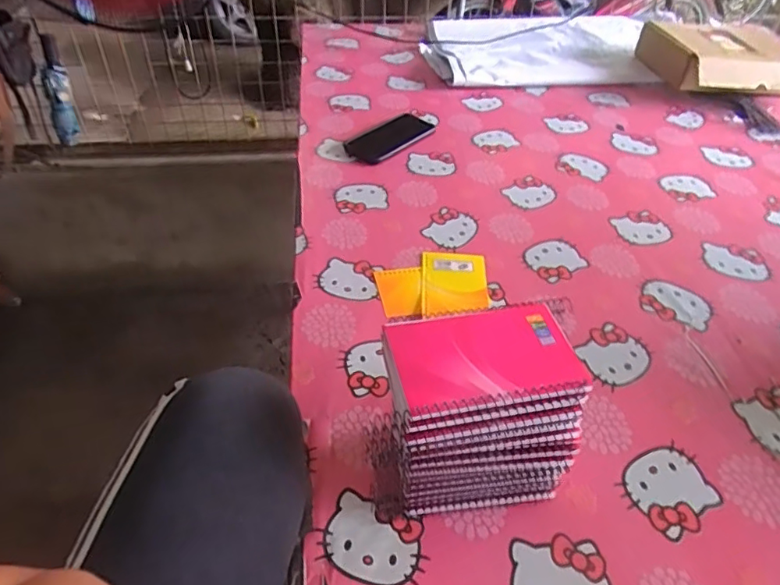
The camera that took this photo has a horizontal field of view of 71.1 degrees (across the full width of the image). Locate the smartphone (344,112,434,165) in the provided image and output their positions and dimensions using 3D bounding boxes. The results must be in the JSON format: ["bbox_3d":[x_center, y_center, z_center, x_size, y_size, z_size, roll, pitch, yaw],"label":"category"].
[{"bbox_3d":[0.000,-0.265,0.929,0.086,0.013,0.159,33,52,27],"label":"smartphone"}]

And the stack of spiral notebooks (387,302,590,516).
[{"bbox_3d":[0.067,0.103,0.445,0.134,0.158,0.088,-4,44,-6],"label":"stack of spiral notebooks"}]

